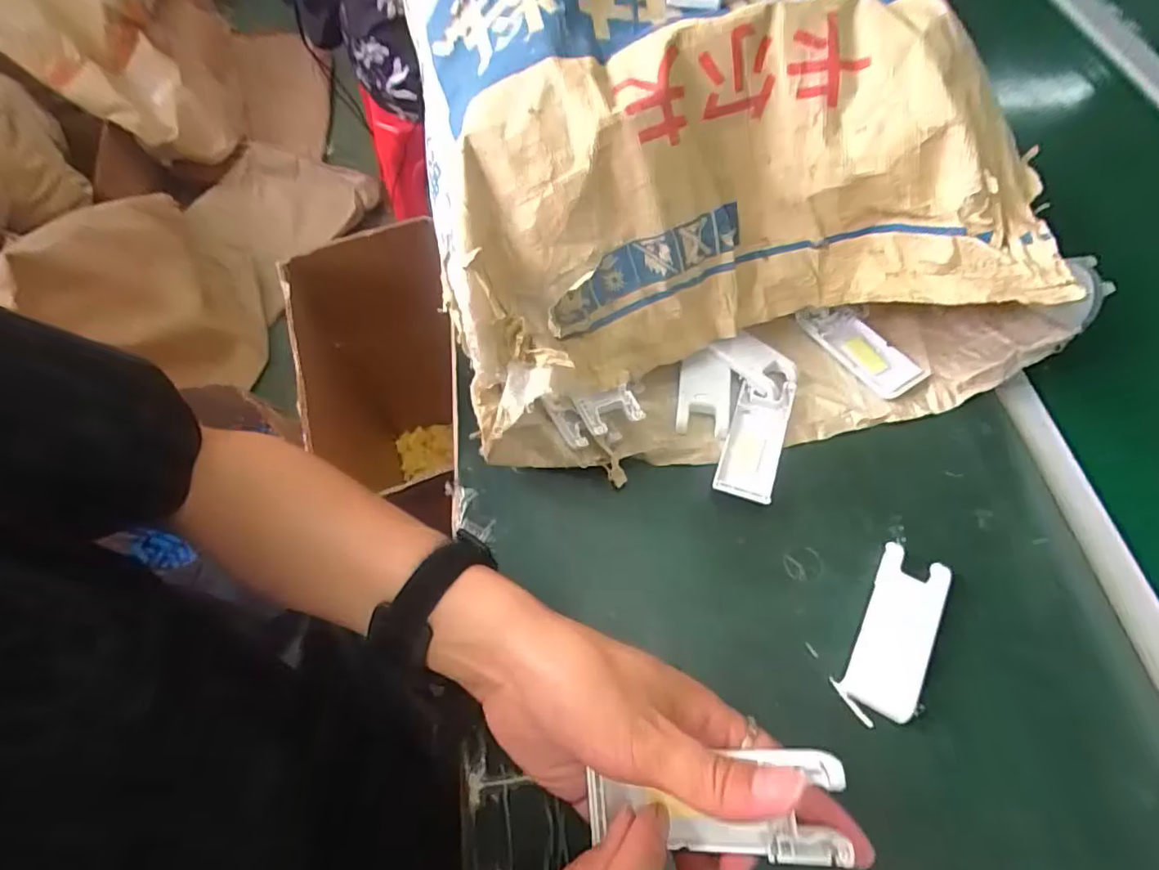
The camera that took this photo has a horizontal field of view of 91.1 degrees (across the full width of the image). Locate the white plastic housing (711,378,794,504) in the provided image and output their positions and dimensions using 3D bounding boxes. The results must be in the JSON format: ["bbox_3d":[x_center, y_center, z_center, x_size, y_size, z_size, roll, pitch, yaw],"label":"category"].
[{"bbox_3d":[0.127,0.003,0.410,0.039,0.017,0.099,19,65,11],"label":"white plastic housing"}]

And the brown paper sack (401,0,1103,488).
[{"bbox_3d":[0.086,-0.197,0.417,0.381,0.172,0.394,-14,64,-5],"label":"brown paper sack"}]

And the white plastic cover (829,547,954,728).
[{"bbox_3d":[0.194,0.122,0.350,0.044,0.006,0.108,29,67,15],"label":"white plastic cover"}]

